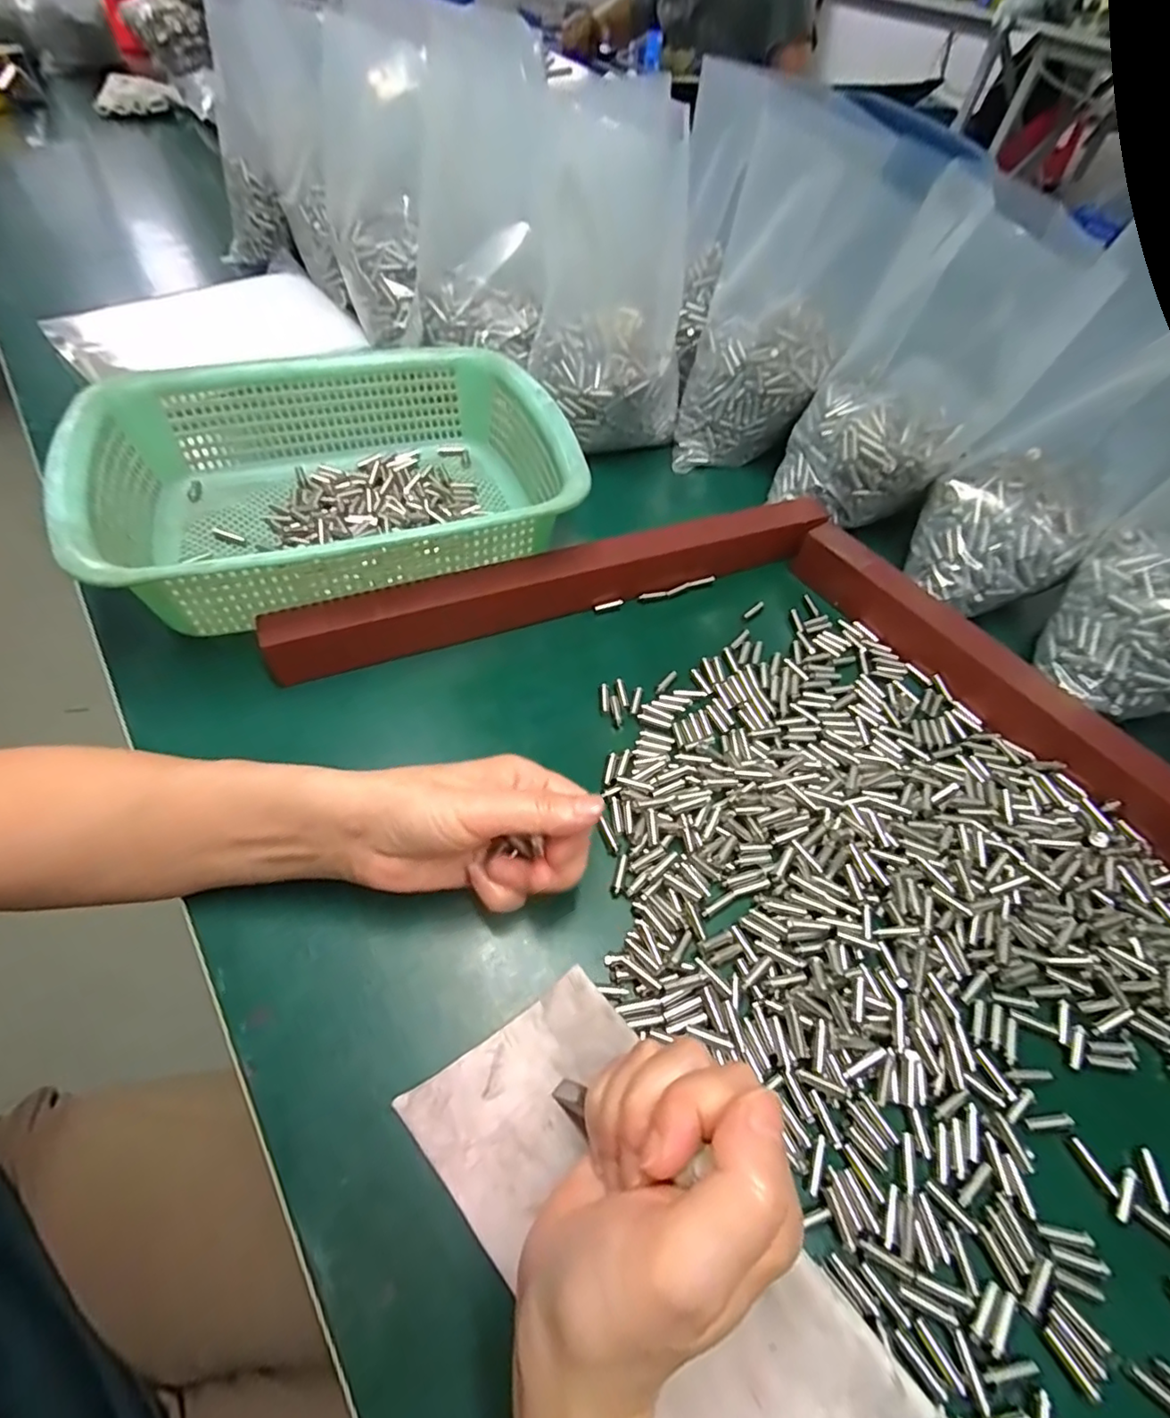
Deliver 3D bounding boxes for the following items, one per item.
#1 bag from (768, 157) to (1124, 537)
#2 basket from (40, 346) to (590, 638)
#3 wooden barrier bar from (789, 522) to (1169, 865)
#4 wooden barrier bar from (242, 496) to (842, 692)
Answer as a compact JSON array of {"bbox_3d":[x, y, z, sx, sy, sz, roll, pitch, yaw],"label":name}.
[{"bbox_3d":[0.237,-0.234,0.432,0.132,0.203,0.101,22,56,12],"label":"bag"},{"bbox_3d":[-0.164,-0.154,0.415,0.297,0.090,0.223,-17,57,-15],"label":"basket"},{"bbox_3d":[0.288,0.013,0.360,0.040,0.034,0.400,-26,60,-20],"label":"wooden barrier bar"},{"bbox_3d":[-0.008,-0.088,0.406,0.386,0.040,0.030,-17,57,-15],"label":"wooden barrier bar"}]

